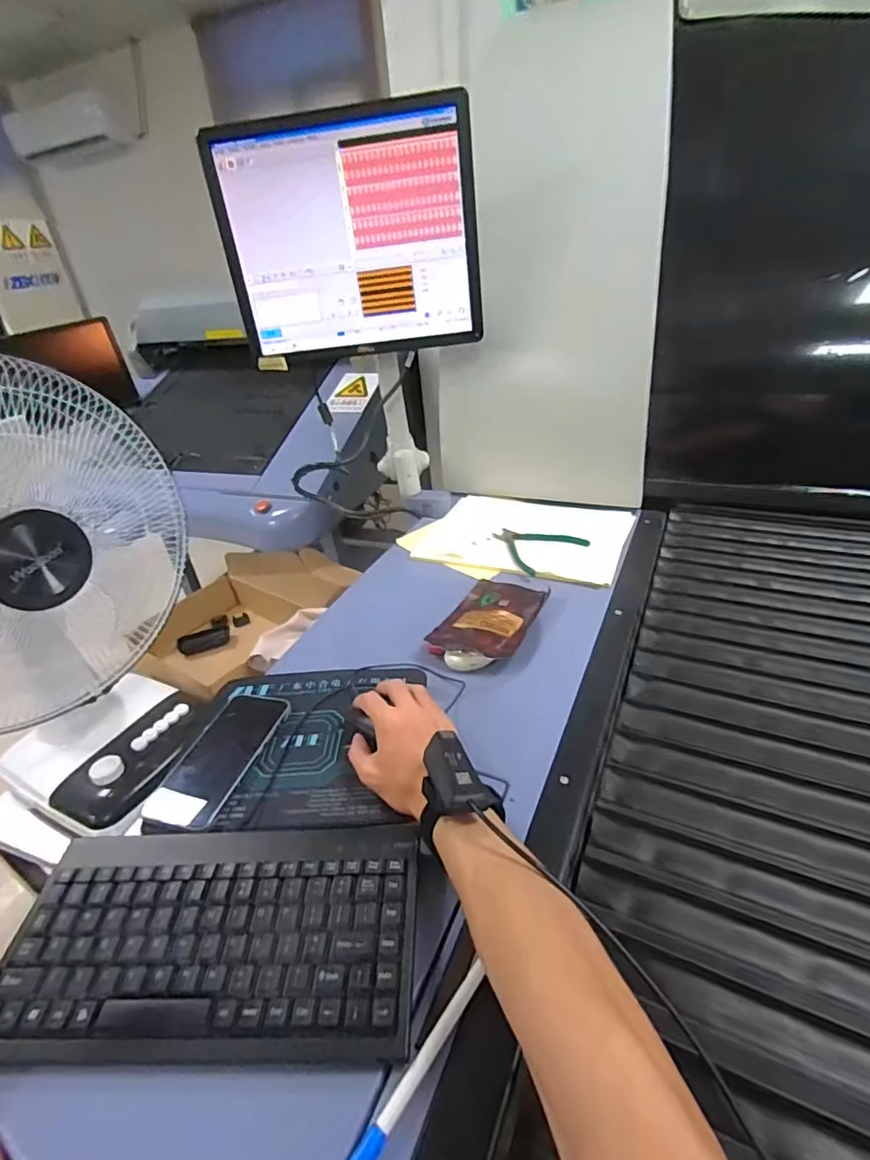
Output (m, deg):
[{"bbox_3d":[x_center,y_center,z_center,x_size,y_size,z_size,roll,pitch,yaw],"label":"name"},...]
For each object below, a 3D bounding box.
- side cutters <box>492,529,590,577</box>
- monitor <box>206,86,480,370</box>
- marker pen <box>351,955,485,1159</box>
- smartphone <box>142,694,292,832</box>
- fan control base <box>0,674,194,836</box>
[{"bbox_3d":[0.152,-0.057,0.847,0.126,0.006,0.128,-26,36,-28],"label":"side cutters"},{"bbox_3d":[-0.124,-0.497,0.799,0.372,0.291,0.050,-3,32,5],"label":"monitor"},{"bbox_3d":[-0.015,0.296,0.317,0.010,0.006,0.143,20,42,33],"label":"marker pen"},{"bbox_3d":[-0.215,0.177,0.546,0.075,0.014,0.153,5,33,18],"label":"smartphone"},{"bbox_3d":[-0.539,0.265,0.898,0.278,0.064,0.254,7,34,21],"label":"fan control base"}]

